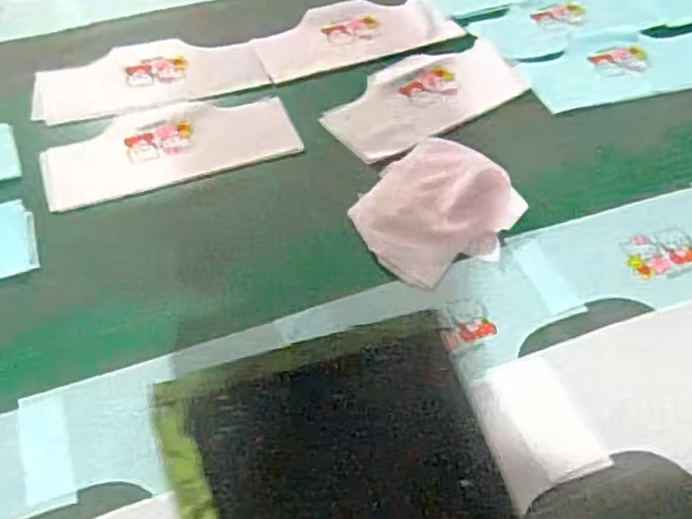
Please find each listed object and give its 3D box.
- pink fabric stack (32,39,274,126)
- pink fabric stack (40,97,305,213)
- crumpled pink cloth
[{"bbox_3d":[-0.258,-0.244,0.938,0.289,0.015,0.129,-13,52,-11],"label":"pink fabric stack"},{"bbox_3d":[-0.210,-0.140,0.855,0.290,0.005,0.137,-17,53,-13],"label":"pink fabric stack"},{"bbox_3d":[0.094,-0.061,0.759,0.163,0.036,0.156,-23,54,-18],"label":"crumpled pink cloth"}]

